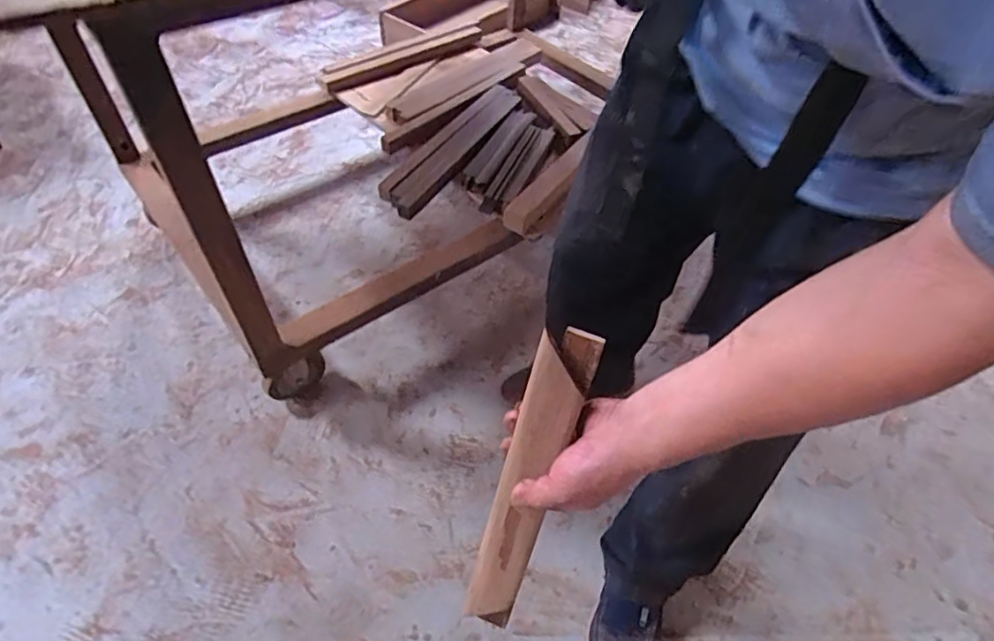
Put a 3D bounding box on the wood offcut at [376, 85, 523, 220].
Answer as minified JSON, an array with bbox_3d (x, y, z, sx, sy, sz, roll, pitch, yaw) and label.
[{"bbox_3d":[-0.090,-0.393,1.274,0.102,0.028,0.501,25,53,15],"label":"wood offcut"}]

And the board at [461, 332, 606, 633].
[{"bbox_3d":[0.023,0.152,0.503,0.047,0.321,0.022,19,26,11],"label":"board"}]

